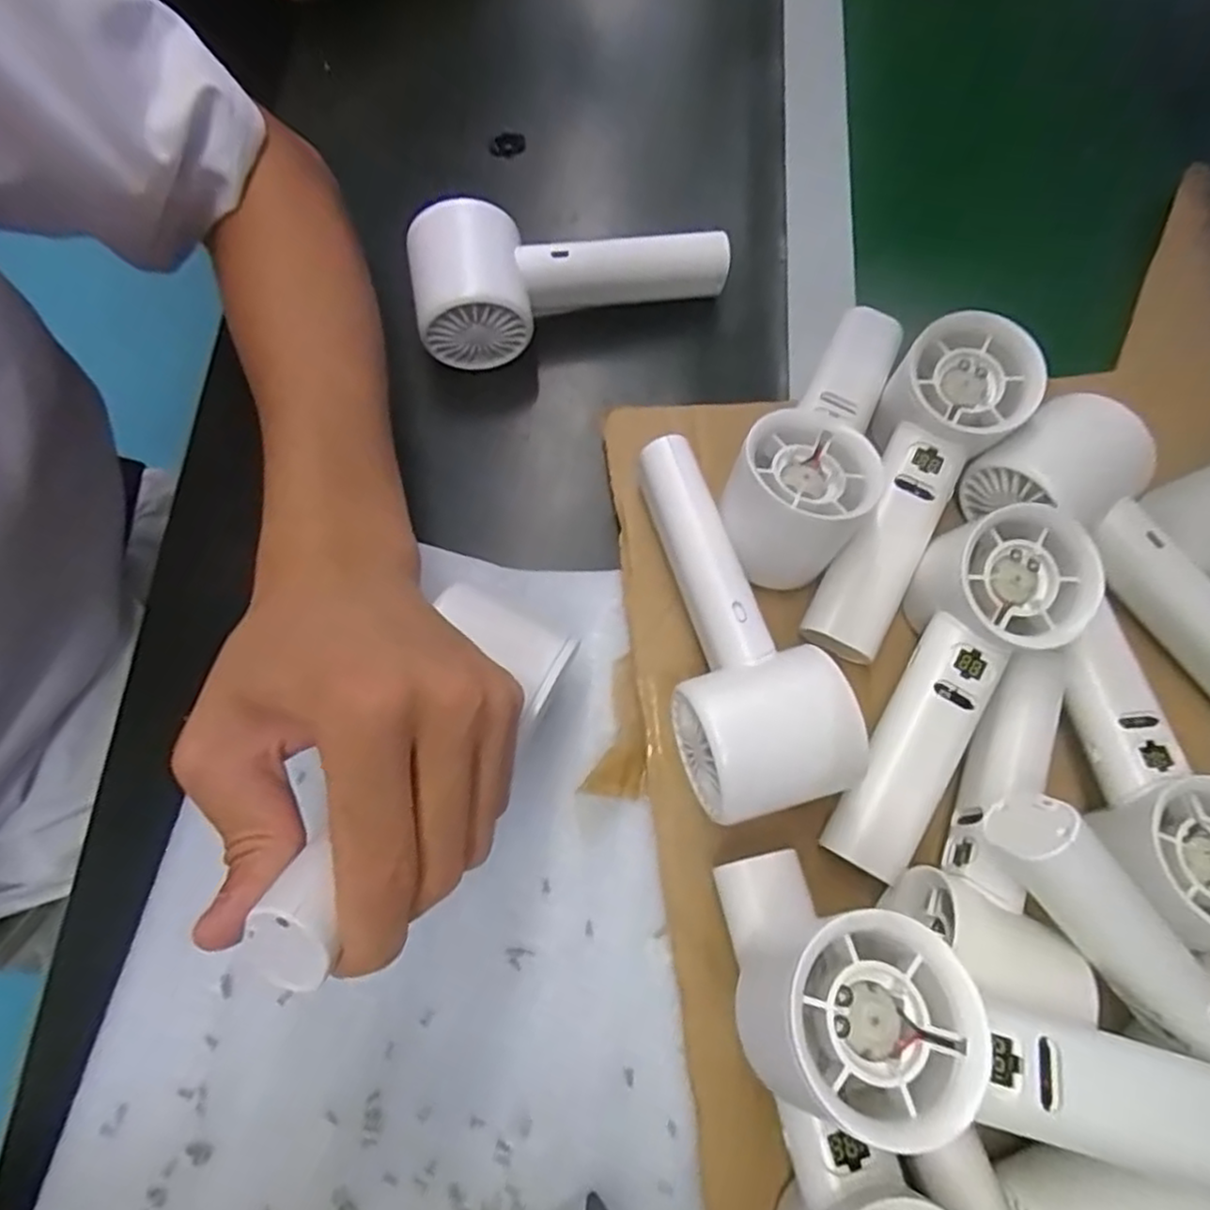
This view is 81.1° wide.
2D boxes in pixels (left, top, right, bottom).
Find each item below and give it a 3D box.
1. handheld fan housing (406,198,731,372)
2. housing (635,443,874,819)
[{"bbox_3d":[-0.017,-0.168,0.359,0.154,0.068,0.054,-15,73,-6],"label":"handheld fan housing"},{"bbox_3d":[0.043,0.004,0.293,0.074,0.061,0.168,-16,73,-4],"label":"housing"}]

